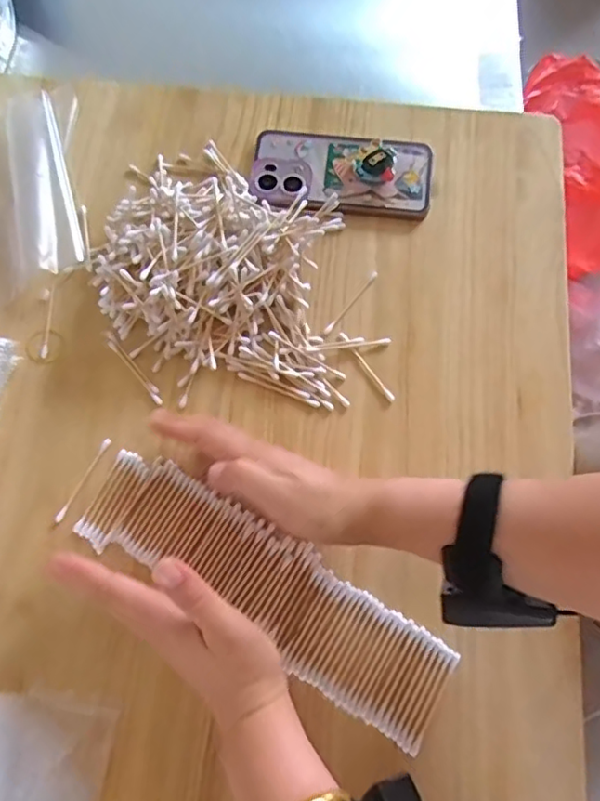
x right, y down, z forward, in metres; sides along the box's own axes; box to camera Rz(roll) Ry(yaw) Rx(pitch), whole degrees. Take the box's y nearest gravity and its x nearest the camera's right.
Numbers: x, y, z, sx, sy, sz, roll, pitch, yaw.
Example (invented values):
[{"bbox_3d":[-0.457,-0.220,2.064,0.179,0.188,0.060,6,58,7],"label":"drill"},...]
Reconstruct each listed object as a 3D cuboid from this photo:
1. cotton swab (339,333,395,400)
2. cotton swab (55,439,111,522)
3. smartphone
[{"bbox_3d":[0.055,-0.029,0.488,0.006,0.004,0.071,-34,75,-10],"label":"cotton swab"},{"bbox_3d":[-0.168,0.061,0.463,0.006,0.004,0.072,26,74,9],"label":"cotton swab"},{"bbox_3d":[0.038,-0.209,0.541,0.160,0.019,0.079,6,72,3],"label":"smartphone"}]

